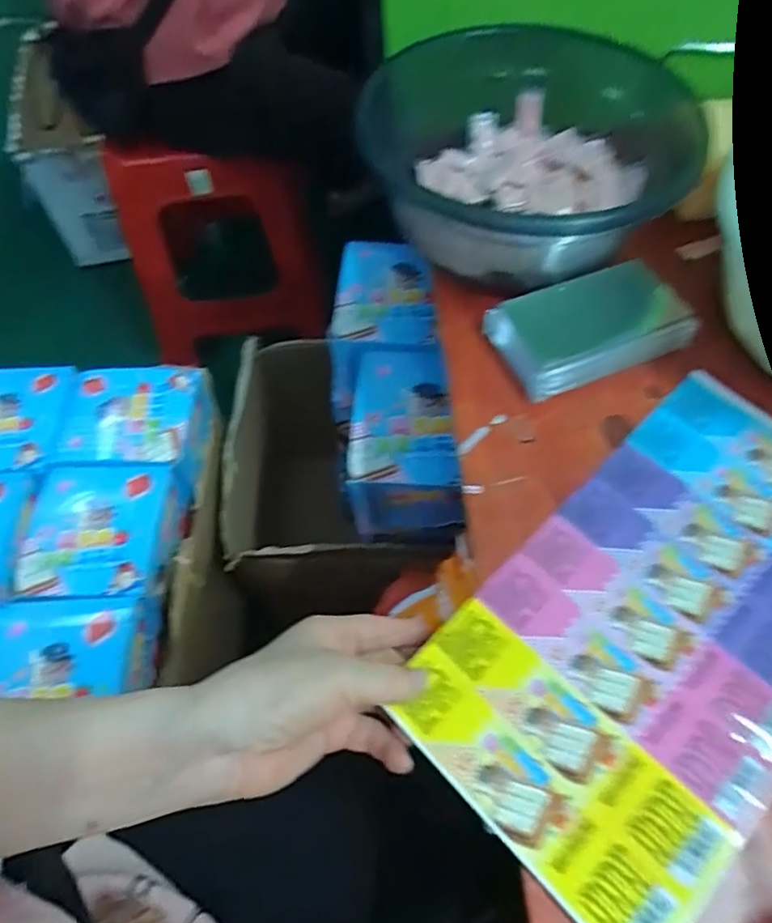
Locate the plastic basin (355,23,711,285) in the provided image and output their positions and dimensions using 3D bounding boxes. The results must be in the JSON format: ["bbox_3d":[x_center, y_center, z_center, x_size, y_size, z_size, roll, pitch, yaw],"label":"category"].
[{"bbox_3d":[0.123,-0.263,0.500,0.253,0.096,0.253,0,60,1],"label":"plastic basin"}]

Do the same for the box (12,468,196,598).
[{"bbox_3d":[-0.332,0.092,0.693,0.165,0.065,0.176,-2,60,0],"label":"box"}]

